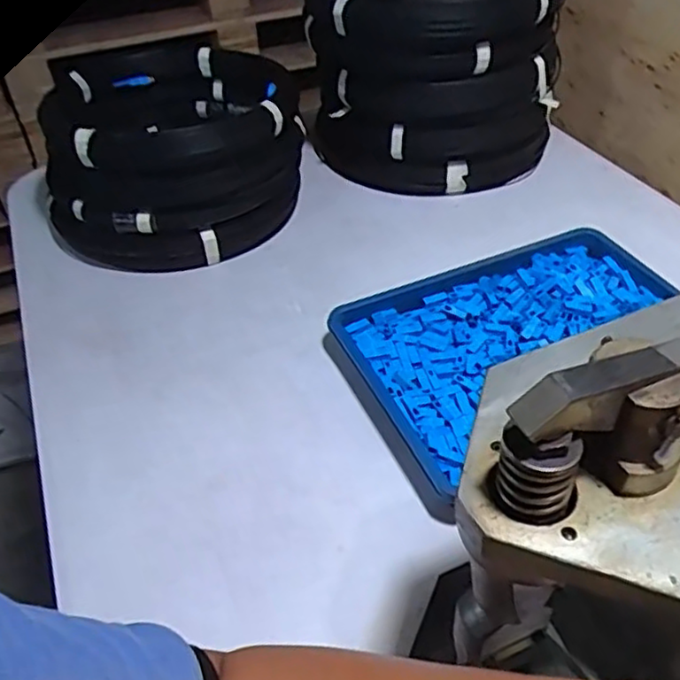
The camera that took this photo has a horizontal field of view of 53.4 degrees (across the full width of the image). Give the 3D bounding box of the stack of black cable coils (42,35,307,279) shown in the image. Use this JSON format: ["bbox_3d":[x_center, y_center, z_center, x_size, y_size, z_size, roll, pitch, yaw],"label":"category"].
[{"bbox_3d":[-0.186,-0.218,0.794,0.282,0.161,0.277,2,43,6],"label":"stack of black cable coils"}]

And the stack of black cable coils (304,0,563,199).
[{"bbox_3d":[0.118,-0.358,0.869,0.299,0.246,0.293,1,43,5],"label":"stack of black cable coils"}]

